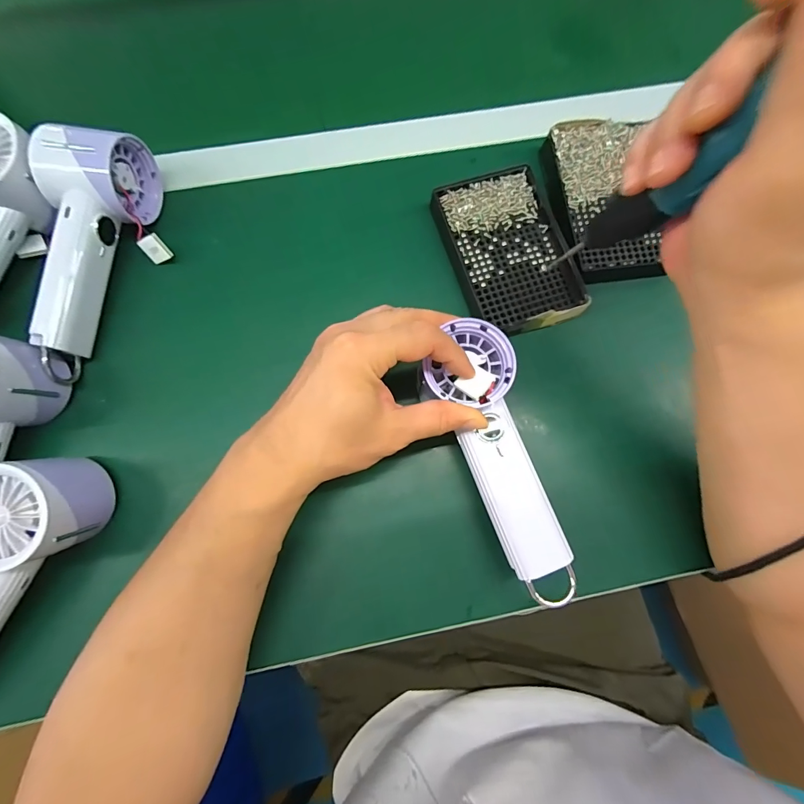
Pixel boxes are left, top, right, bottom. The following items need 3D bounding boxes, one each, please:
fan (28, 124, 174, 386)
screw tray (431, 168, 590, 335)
[{"bbox_3d":[-0.233,-0.113,0.298,0.067,0.062,0.187,-3,78,-2],"label":"fan"},{"bbox_3d":[0.089,-0.126,0.331,0.091,0.018,0.140,-18,79,-5],"label":"screw tray"}]

